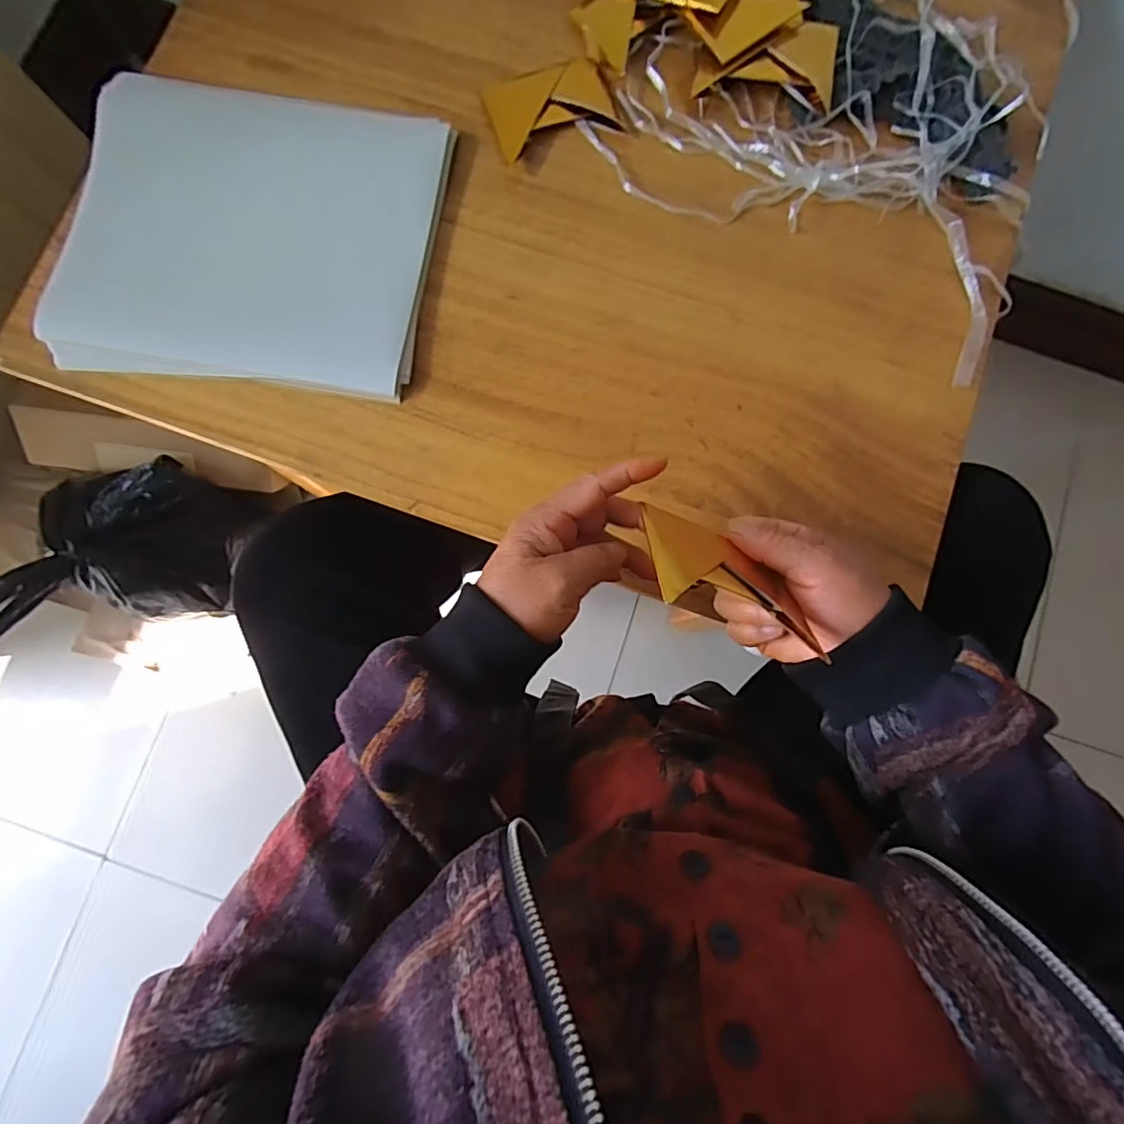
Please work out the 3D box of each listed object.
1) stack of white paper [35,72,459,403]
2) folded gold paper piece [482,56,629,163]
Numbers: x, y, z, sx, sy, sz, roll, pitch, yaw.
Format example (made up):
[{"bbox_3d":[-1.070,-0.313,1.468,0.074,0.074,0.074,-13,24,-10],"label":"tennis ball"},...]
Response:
[{"bbox_3d":[-0.221,-0.240,0.405,0.252,0.016,0.220,9,82,0],"label":"stack of white paper"},{"bbox_3d":[-0.008,-0.348,0.425,0.094,0.010,0.067,-18,83,-4],"label":"folded gold paper piece"}]

